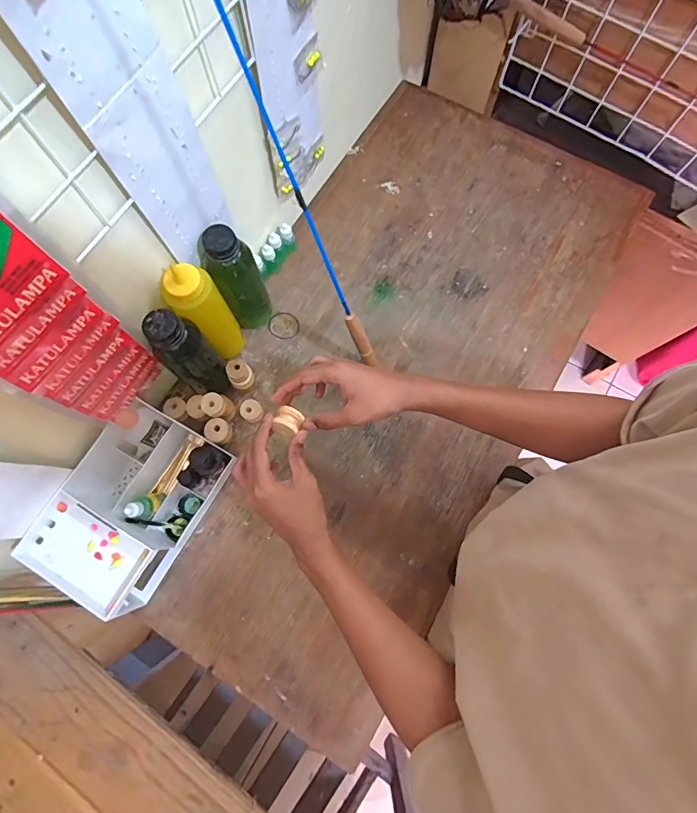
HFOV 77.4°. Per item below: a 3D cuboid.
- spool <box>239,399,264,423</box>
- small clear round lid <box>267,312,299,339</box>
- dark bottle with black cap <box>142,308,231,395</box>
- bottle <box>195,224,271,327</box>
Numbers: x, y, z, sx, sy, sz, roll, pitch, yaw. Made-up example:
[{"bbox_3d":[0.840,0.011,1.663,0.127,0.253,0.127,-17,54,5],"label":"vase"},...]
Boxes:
[{"bbox_3d":[-0.142,0.008,0.643,0.030,0.023,0.037,-43,80,-9],"label":"spool"},{"bbox_3d":[-0.103,-0.129,0.696,0.049,0.004,0.044,35,79,8],"label":"small clear round lid"},{"bbox_3d":[-0.205,-0.063,0.576,0.060,0.188,0.058,0,76,0],"label":"dark bottle with black cap"},{"bbox_3d":[-0.155,-0.178,0.606,0.065,0.189,0.072,-28,78,-6],"label":"bottle"}]

